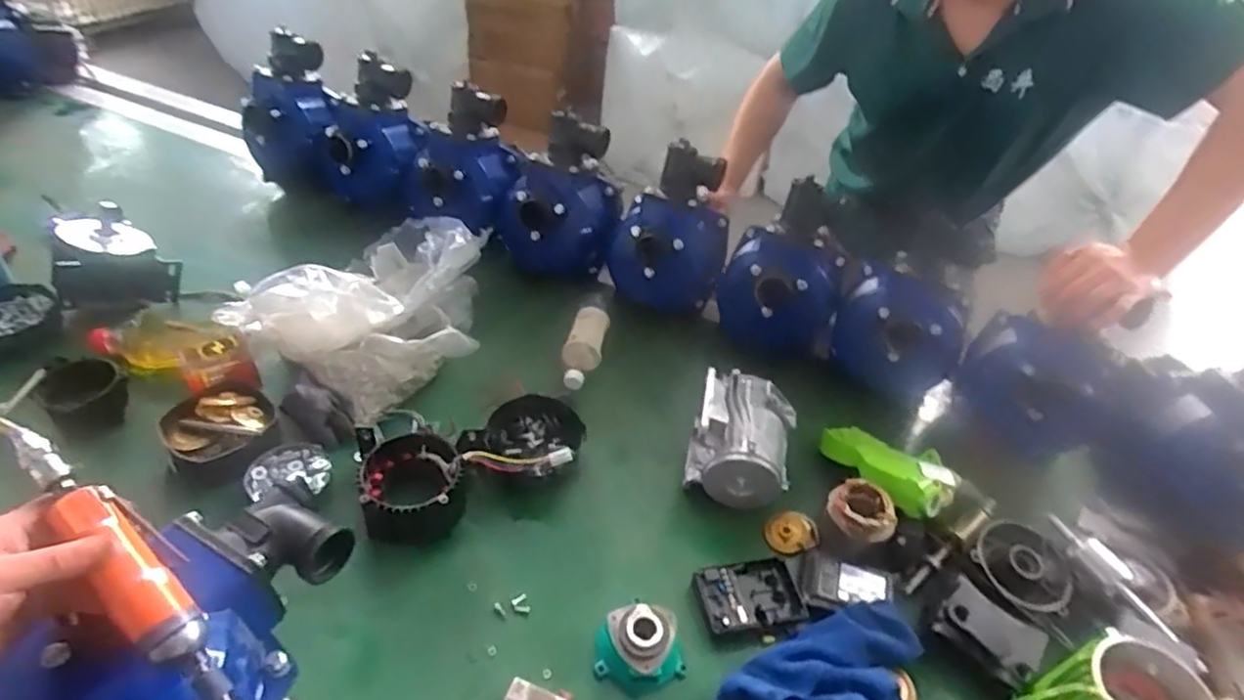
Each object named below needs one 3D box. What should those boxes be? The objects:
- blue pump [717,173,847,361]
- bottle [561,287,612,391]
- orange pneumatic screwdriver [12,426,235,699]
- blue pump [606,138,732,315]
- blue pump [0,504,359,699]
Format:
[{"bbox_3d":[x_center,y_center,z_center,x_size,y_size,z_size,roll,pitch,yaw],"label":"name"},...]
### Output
[{"bbox_3d":[0.278,-0.131,1.168,0.196,0.279,0.151,14,42,8],"label":"blue pump"},{"bbox_3d":[-0.059,-0.022,1.192,0.060,0.073,0.240,9,42,3],"label":"bottle"},{"bbox_3d":[-0.345,0.164,0.489,0.278,0.034,0.048,49,53,6],"label":"orange pneumatic screwdriver"},{"bbox_3d":[0.087,-0.214,1.227,0.199,0.263,0.149,-1,43,-9],"label":"blue pump"},{"bbox_3d":[-0.359,0.254,0.563,0.150,0.166,0.287,23,44,17],"label":"blue pump"}]

